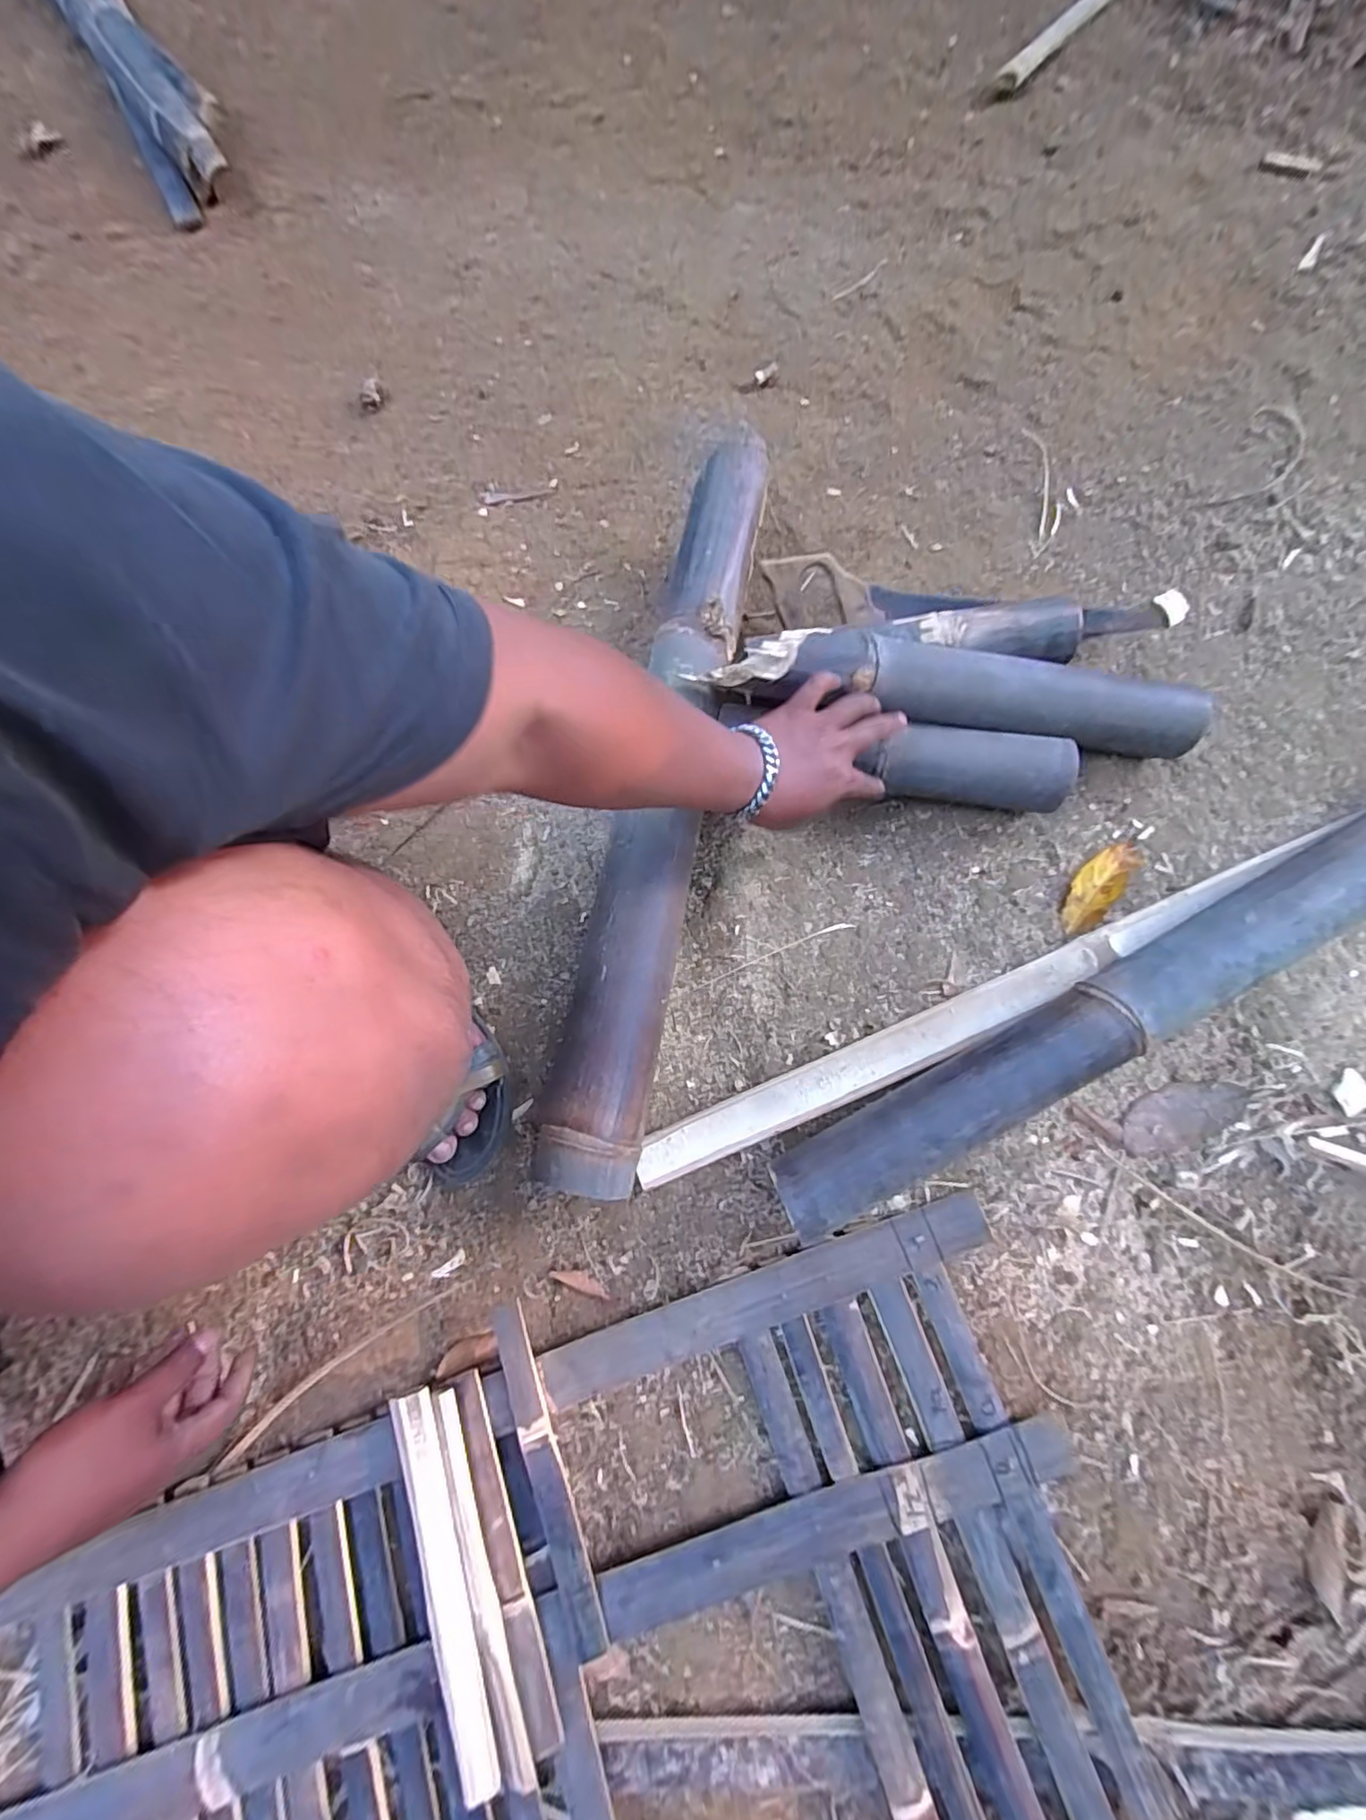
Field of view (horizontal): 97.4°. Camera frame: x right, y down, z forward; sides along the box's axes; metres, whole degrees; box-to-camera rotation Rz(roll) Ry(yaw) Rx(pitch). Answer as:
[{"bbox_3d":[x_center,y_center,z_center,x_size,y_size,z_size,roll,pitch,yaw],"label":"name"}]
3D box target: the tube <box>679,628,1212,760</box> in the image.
[{"bbox_3d":[0.255,-0.203,0.548,0.462,0.051,0.057,6,76,-5],"label":"tube"}]

